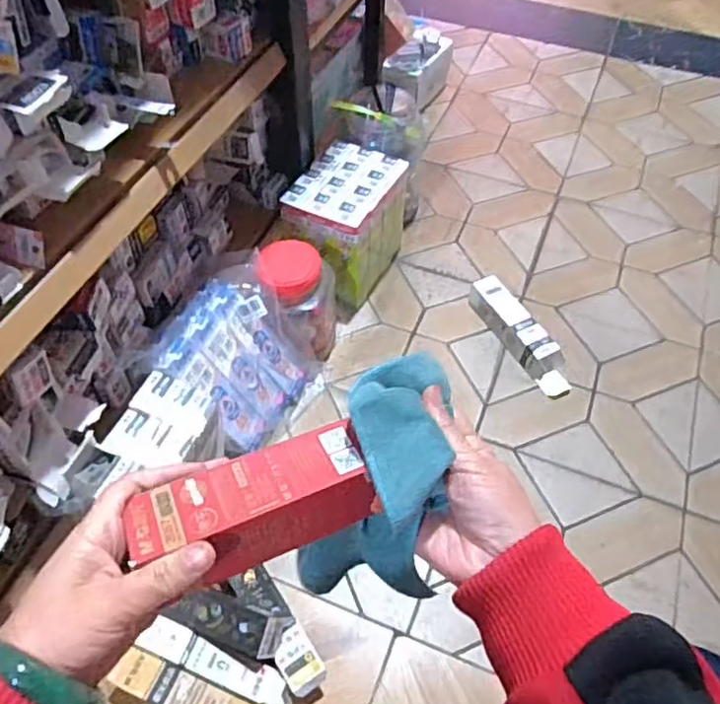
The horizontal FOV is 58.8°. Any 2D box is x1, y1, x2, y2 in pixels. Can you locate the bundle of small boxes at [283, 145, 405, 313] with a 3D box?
[{"bbox_3d":[-0.021,-0.207,1.061,0.144,0.178,0.197,29,60,20],"label":"bundle of small boxes"}]

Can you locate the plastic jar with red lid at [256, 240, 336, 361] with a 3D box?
[{"bbox_3d":[-0.090,-0.075,0.960,0.100,0.189,0.097,0,54,1],"label":"plastic jar with red lid"}]

